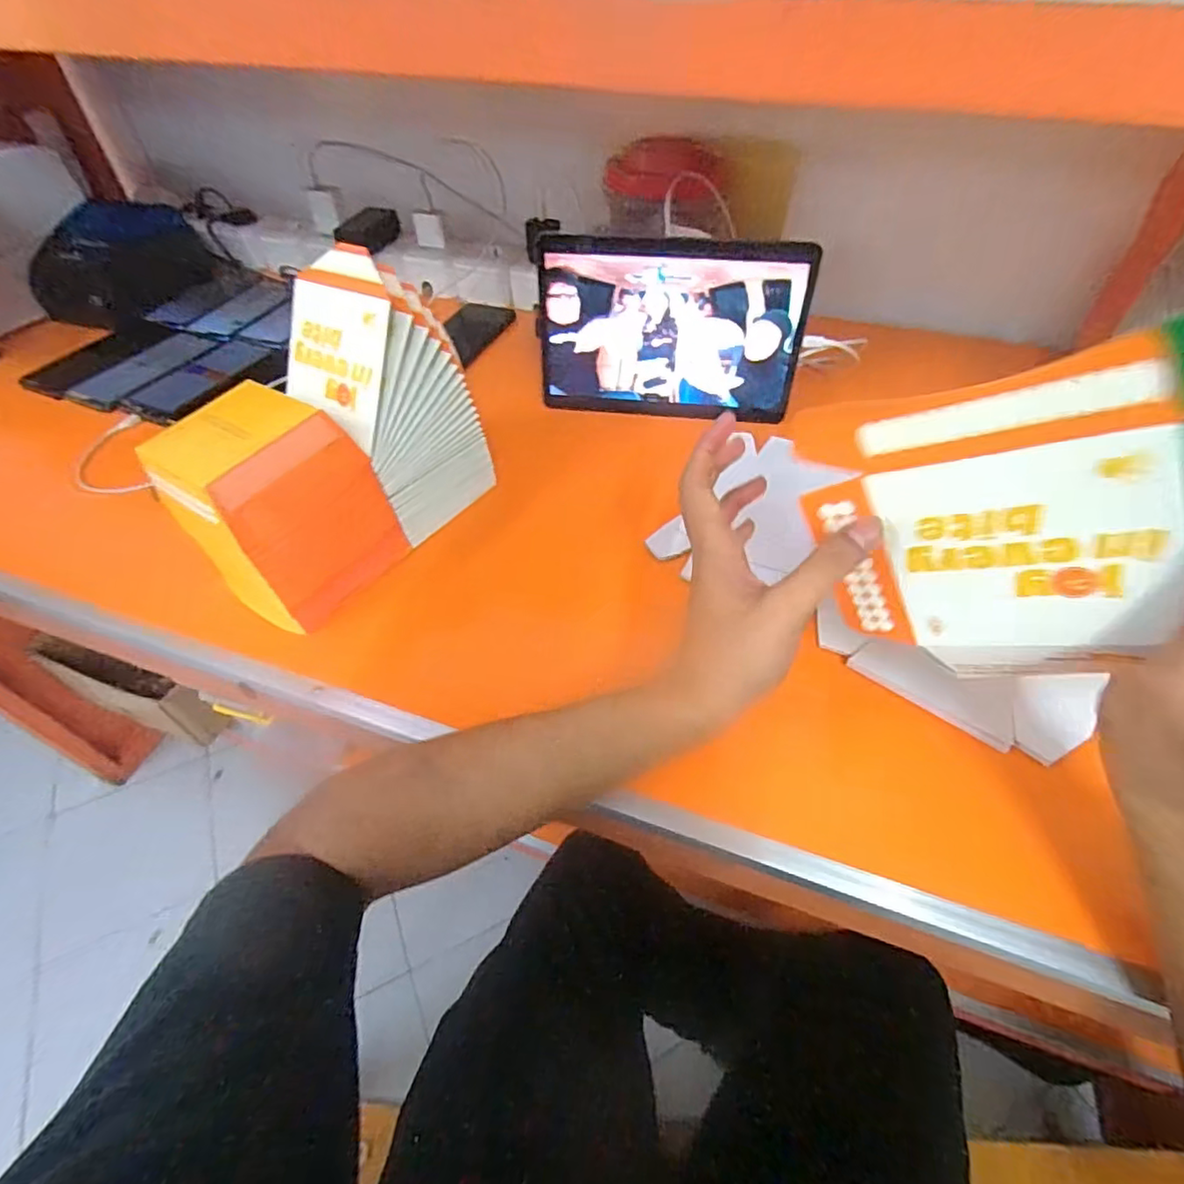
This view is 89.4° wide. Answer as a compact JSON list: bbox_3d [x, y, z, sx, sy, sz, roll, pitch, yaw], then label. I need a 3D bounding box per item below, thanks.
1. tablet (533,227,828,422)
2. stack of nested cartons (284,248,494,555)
[{"bbox_3d":[0.074,-0.250,0.580,0.248,0.161,0.009,6,42,6],"label":"tablet"},{"bbox_3d":[-0.166,-0.155,0.474,0.108,0.187,0.104,30,57,24],"label":"stack of nested cartons"}]

